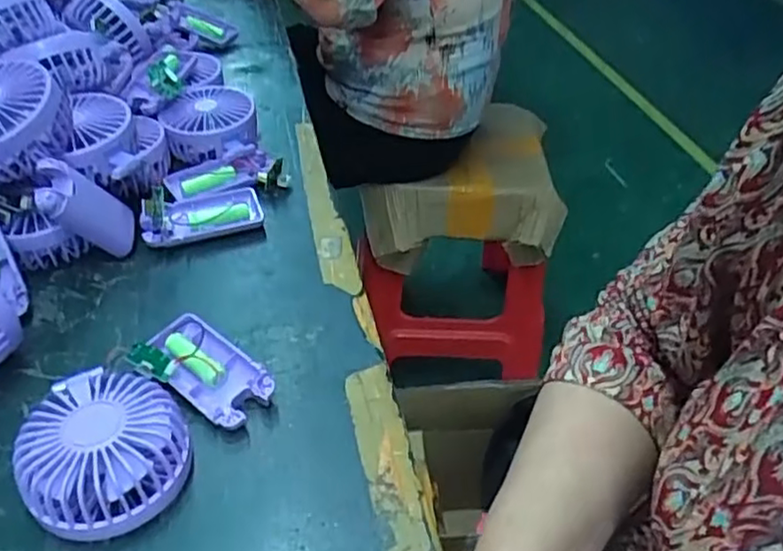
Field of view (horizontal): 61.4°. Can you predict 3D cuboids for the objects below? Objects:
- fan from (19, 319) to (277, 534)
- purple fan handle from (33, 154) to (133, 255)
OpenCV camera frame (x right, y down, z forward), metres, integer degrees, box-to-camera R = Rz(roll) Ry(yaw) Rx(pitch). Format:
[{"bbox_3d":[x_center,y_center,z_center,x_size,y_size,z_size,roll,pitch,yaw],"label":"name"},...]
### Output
[{"bbox_3d":[-0.144,0.079,0.381,0.092,0.045,0.142,25,47,23],"label":"fan"},{"bbox_3d":[-0.218,-0.047,0.476,0.026,0.088,0.036,27,79,25],"label":"purple fan handle"}]

